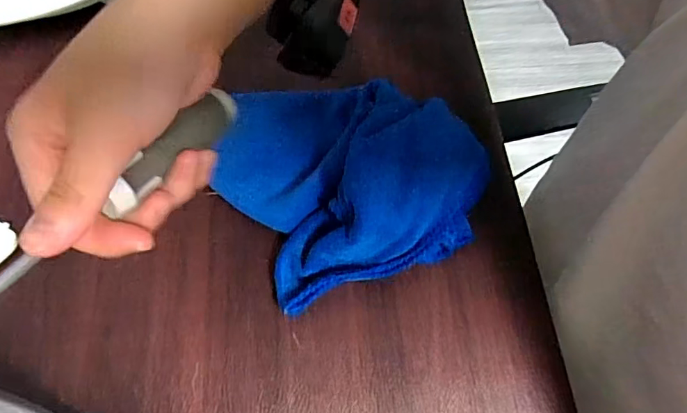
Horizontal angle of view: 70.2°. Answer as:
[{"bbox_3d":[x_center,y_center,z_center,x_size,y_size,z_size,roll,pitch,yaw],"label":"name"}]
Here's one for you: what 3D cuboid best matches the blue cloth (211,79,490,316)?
[{"bbox_3d":[0.008,-0.025,0.348,0.170,0.078,0.154,-16,65,-8],"label":"blue cloth"}]

